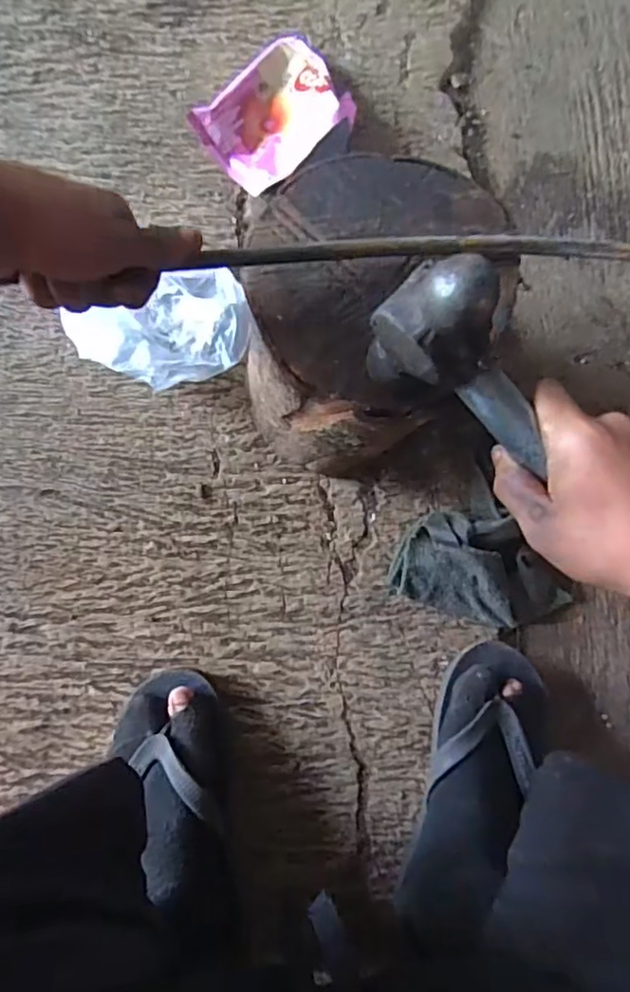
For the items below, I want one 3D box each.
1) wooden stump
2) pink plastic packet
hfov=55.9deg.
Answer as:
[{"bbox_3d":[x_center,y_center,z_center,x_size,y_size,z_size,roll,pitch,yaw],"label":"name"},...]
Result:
[{"bbox_3d":[0.034,-0.139,0.508,0.180,0.201,0.202,38,80,-1],"label":"wooden stump"},{"bbox_3d":[-0.038,-0.398,0.617,0.118,0.038,0.156,44,83,2],"label":"pink plastic packet"}]

